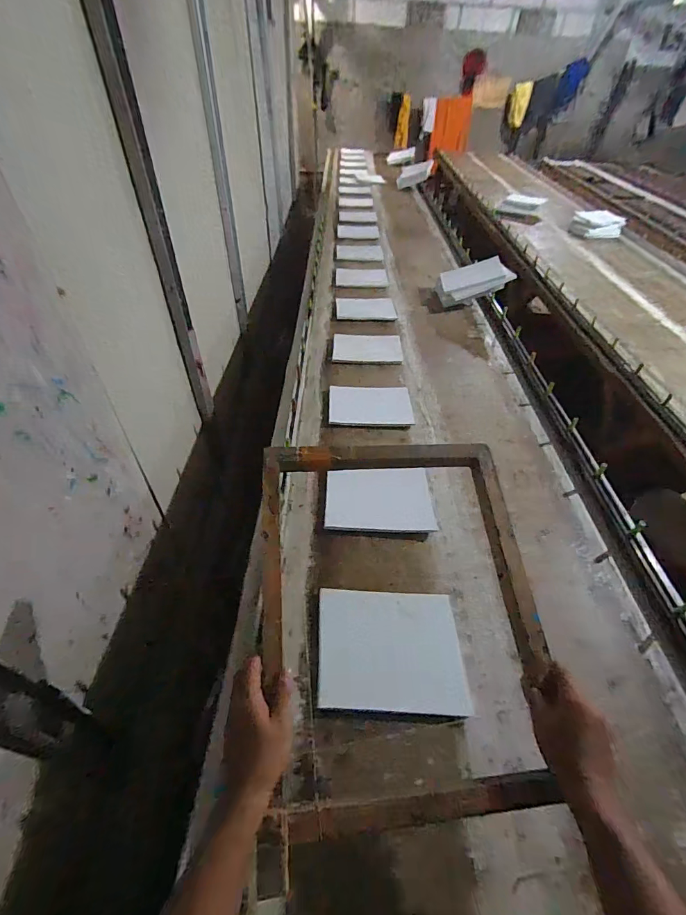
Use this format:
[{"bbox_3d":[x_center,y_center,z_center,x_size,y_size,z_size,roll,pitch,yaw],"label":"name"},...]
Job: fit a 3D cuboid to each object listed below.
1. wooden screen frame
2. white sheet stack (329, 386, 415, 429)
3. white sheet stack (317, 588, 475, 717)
[{"bbox_3d":[0.085,0.205,0.566,0.392,0.030,0.526,-1,59,-8],"label":"wooden screen frame"},{"bbox_3d":[0.094,-0.177,1.344,0.273,0.018,0.213,1,48,0],"label":"white sheet stack"},{"bbox_3d":[0.092,0.373,0.781,0.275,0.014,0.224,3,45,-1],"label":"white sheet stack"}]

